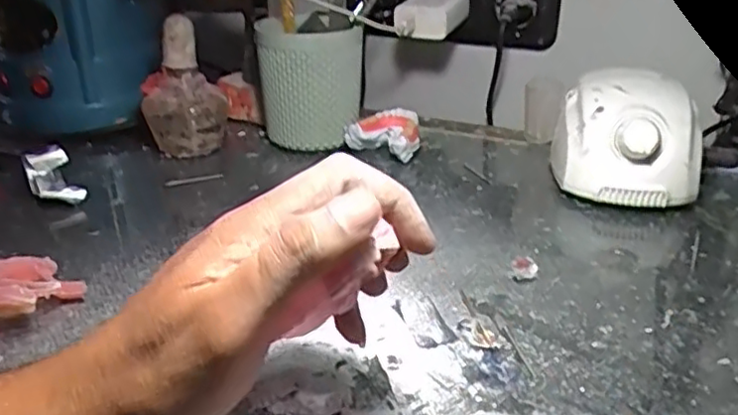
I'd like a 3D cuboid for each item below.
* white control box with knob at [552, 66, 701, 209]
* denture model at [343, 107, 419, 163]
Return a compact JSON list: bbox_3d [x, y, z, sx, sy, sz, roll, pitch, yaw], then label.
[{"bbox_3d":[0.208,-0.056,0.537,0.109,0.081,0.121,10,29,20],"label":"white control box with knob"},{"bbox_3d":[0.015,-0.066,0.612,0.066,0.034,0.056,9,28,18],"label":"denture model"}]

